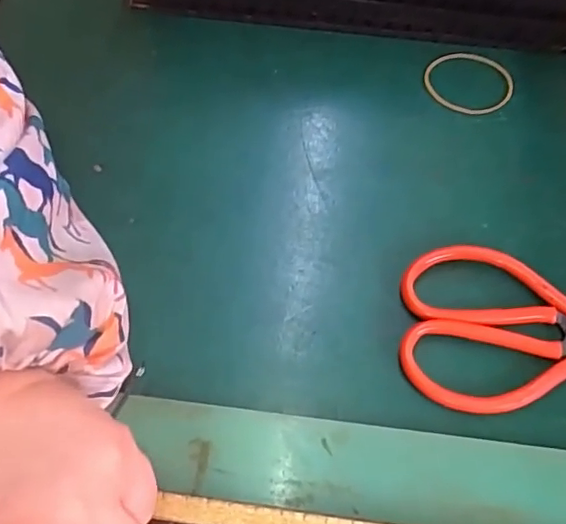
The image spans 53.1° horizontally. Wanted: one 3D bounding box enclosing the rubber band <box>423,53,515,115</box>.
[{"bbox_3d":[0.109,-0.106,0.331,0.050,0.004,0.044,29,68,14],"label":"rubber band"}]

